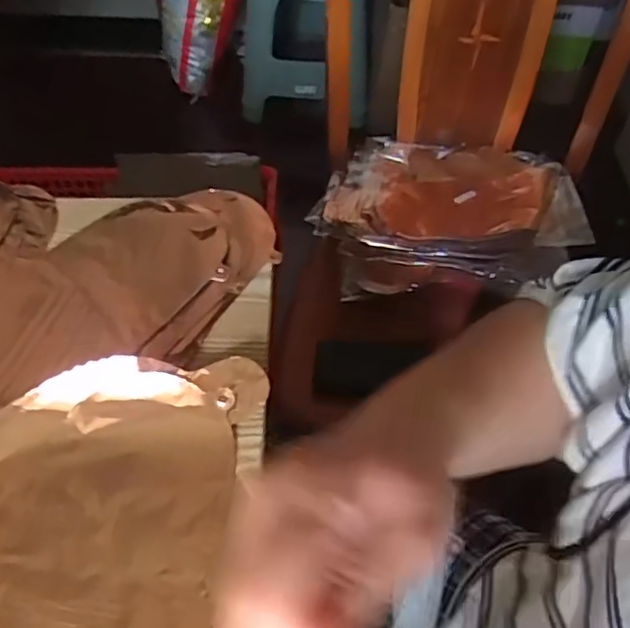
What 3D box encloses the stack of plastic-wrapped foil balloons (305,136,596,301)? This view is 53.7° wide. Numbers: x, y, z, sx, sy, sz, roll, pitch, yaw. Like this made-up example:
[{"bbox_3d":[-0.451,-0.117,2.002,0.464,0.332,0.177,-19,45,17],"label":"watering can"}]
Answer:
[{"bbox_3d":[0.183,-0.146,0.887,0.355,0.071,0.269,7,52,4],"label":"stack of plastic-wrapped foil balloons"}]

